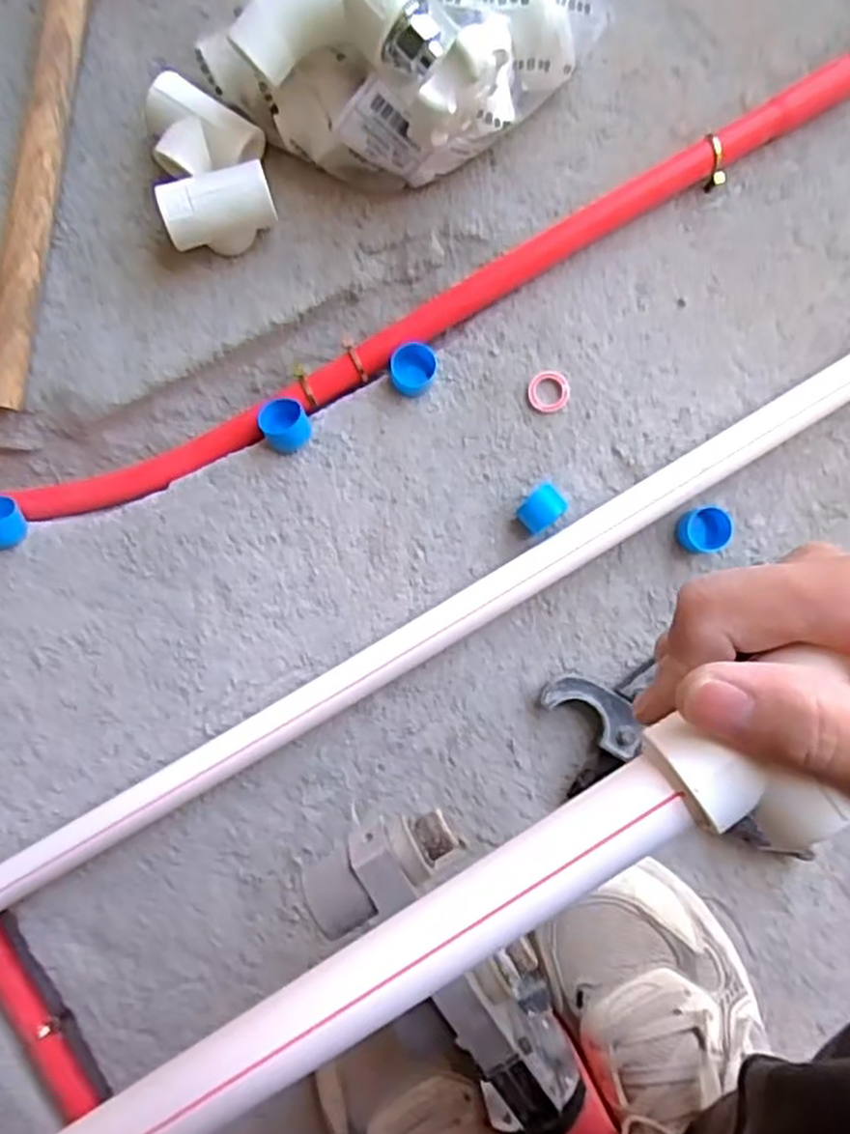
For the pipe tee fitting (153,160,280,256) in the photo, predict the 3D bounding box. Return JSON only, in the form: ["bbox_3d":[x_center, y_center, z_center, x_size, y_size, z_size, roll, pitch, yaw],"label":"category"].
[{"bbox_3d":[-0.121,-0.212,0.446,0.063,0.047,0.033,-21,90,0],"label":"pipe tee fitting"}]

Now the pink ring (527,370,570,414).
[{"bbox_3d":[0.079,-0.112,0.472,0.027,0.005,0.027,0,90,0],"label":"pink ring"}]

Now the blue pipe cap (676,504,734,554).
[{"bbox_3d":[0.176,-0.023,0.465,0.031,0.016,0.030,0,90,0],"label":"blue pipe cap"}]

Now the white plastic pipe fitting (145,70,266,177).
[{"bbox_3d":[-0.136,-0.257,0.449,0.063,0.038,0.047,30,90,0],"label":"white plastic pipe fitting"}]

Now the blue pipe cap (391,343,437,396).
[{"bbox_3d":[-0.008,-0.123,0.465,0.027,0.021,0.030,22,90,0],"label":"blue pipe cap"}]

